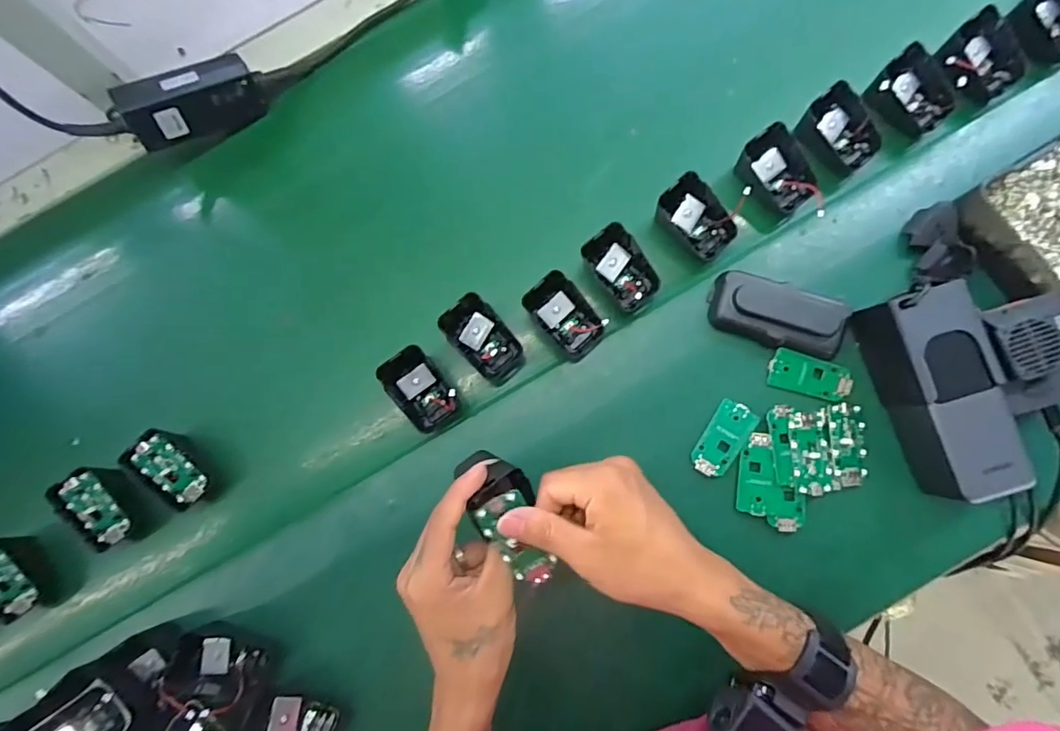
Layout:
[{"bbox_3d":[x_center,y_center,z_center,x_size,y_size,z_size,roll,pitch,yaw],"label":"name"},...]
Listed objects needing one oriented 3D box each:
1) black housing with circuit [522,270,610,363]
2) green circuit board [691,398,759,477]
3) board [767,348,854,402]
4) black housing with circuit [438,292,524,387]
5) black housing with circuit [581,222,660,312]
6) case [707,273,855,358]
[{"bbox_3d":[0.030,-0.041,0.427,0.068,0.033,0.046,45,91,4],"label":"black housing with circuit"},{"bbox_3d":[0.157,0.060,0.415,0.031,0.004,0.064,32,90,4],"label":"green circuit board"},{"bbox_3d":[0.230,0.008,0.418,0.064,0.005,0.032,14,88,4],"label":"board"},{"bbox_3d":[-0.037,-0.021,0.433,0.044,0.018,0.079,-42,112,-8],"label":"black housing with circuit"},{"bbox_3d":[0.078,-0.081,0.432,0.043,0.027,0.068,-39,86,1],"label":"black housing with circuit"},{"bbox_3d":[0.203,-0.042,0.420,0.104,0.027,0.053,13,88,4],"label":"case"}]

